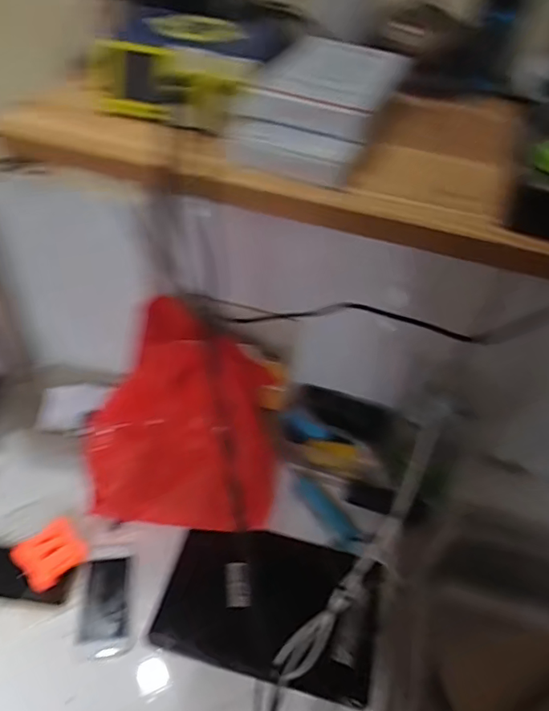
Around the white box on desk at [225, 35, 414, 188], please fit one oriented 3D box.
[{"bbox_3d":[0.037,-0.190,0.411,0.092,0.043,0.165,21,47,13],"label":"white box on desk"}]

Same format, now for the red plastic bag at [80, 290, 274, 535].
[{"bbox_3d":[-0.124,0.094,0.755,0.264,0.290,0.179,8,45,1],"label":"red plastic bag"}]

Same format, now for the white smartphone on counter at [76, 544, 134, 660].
[{"bbox_3d":[-0.220,0.320,0.718,0.065,0.005,0.136,-3,55,-8],"label":"white smartphone on counter"}]

